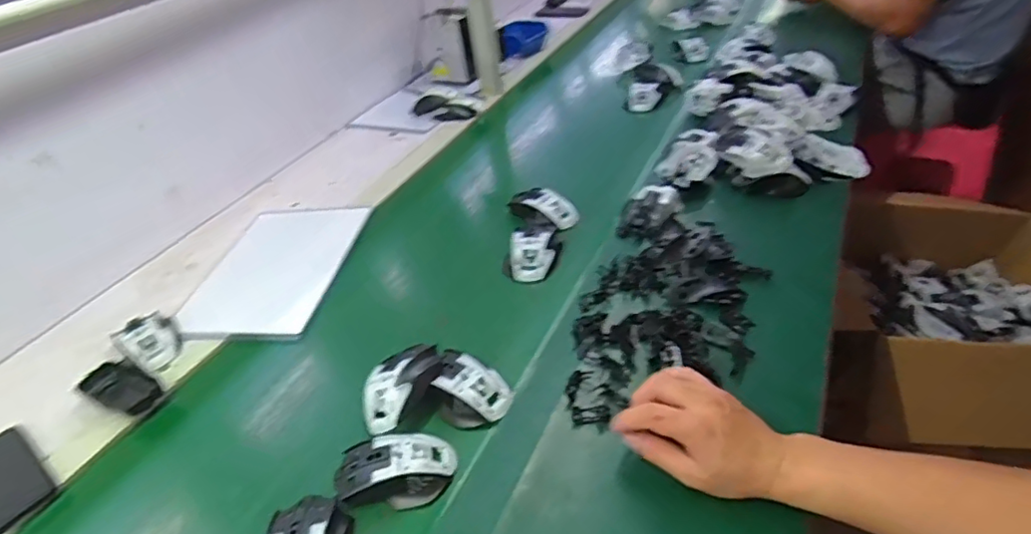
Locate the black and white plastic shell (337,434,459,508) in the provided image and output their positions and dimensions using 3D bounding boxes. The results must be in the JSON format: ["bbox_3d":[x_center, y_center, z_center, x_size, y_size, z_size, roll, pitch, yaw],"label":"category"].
[{"bbox_3d":[-0.121,0.200,0.590,0.119,0.036,0.069,-5,39,3],"label":"black and white plastic shell"}]

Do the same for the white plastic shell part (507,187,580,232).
[{"bbox_3d":[0.037,-0.097,0.926,0.074,0.037,0.117,-32,43,-28],"label":"white plastic shell part"}]

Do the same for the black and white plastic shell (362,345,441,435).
[{"bbox_3d":[-0.128,0.125,0.653,0.068,0.034,0.111,19,45,31],"label":"black and white plastic shell"}]

